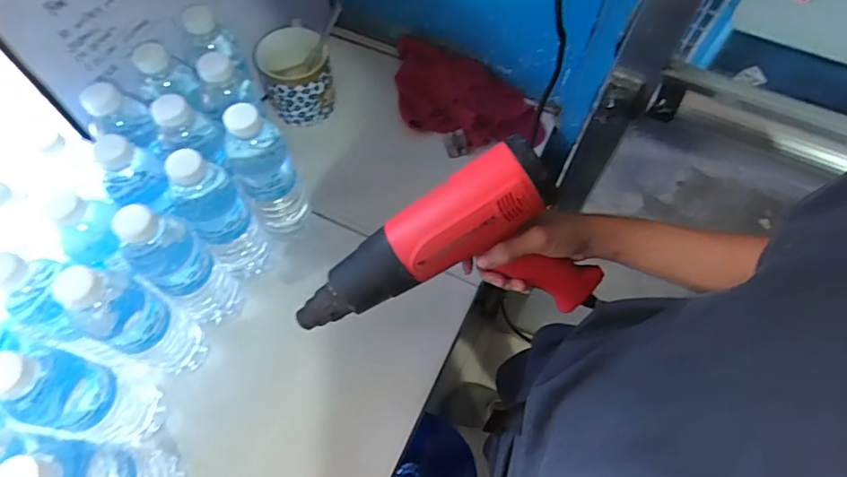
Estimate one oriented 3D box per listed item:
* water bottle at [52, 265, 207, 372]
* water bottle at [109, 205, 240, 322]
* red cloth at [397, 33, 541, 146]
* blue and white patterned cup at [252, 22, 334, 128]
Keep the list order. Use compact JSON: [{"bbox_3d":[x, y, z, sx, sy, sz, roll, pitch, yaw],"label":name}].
[{"bbox_3d":[-0.264,0.080,0.475,0.056,0.201,0.059,1,63,-2],"label":"water bottle"},{"bbox_3d":[-0.236,0.030,0.503,0.054,0.201,0.063,37,67,15],"label":"water bottle"},{"bbox_3d":[0.055,-0.197,0.710,0.242,0.048,0.132,21,64,8],"label":"red cloth"},{"bbox_3d":[-0.168,-0.214,0.678,0.095,0.097,0.081,-13,64,-9],"label":"blue and white patterned cup"}]

